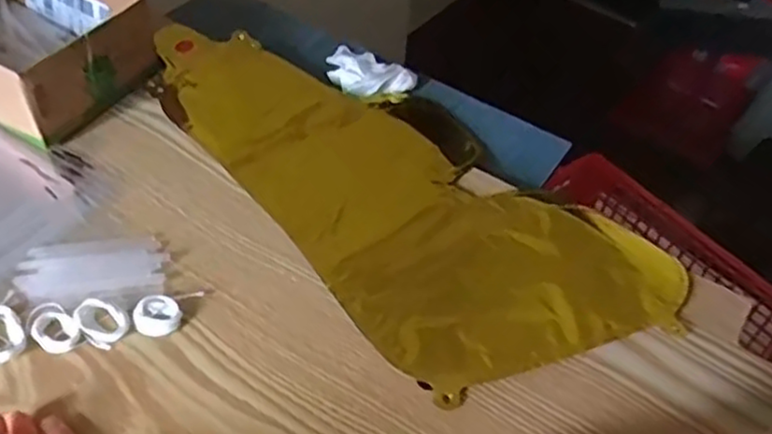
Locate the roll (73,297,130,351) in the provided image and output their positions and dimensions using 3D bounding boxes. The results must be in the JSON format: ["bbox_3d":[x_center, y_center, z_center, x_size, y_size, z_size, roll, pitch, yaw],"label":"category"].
[{"bbox_3d":[-0.170,0.062,0.420,0.025,0.006,0.032,-40,78,-22],"label":"roll"}]

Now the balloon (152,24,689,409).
[{"bbox_3d":[0.000,-0.029,0.517,0.193,0.010,0.397,-33,59,-29],"label":"balloon"}]

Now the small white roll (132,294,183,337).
[{"bbox_3d":[-0.140,0.061,0.428,0.026,0.007,0.029,-32,58,-29],"label":"small white roll"}]

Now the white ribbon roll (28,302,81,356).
[{"bbox_3d":[-0.198,0.066,0.416,0.035,0.006,0.023,36,55,24],"label":"white ribbon roll"}]

